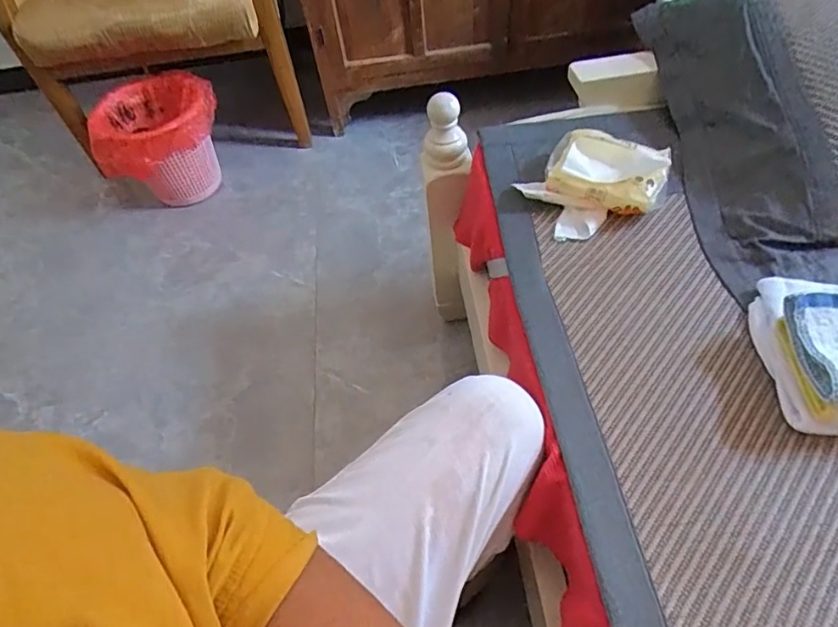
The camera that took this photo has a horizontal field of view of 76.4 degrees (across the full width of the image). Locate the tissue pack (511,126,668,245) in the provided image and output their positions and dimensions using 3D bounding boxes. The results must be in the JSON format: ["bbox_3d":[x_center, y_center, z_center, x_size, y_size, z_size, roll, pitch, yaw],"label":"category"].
[{"bbox_3d":[0.204,-0.155,0.615,0.155,0.056,0.135,-36,58,-21],"label":"tissue pack"}]

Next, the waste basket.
[{"bbox_3d":[-0.626,-0.414,1.316,0.301,0.225,0.249,-35,57,-19],"label":"waste basket"}]

